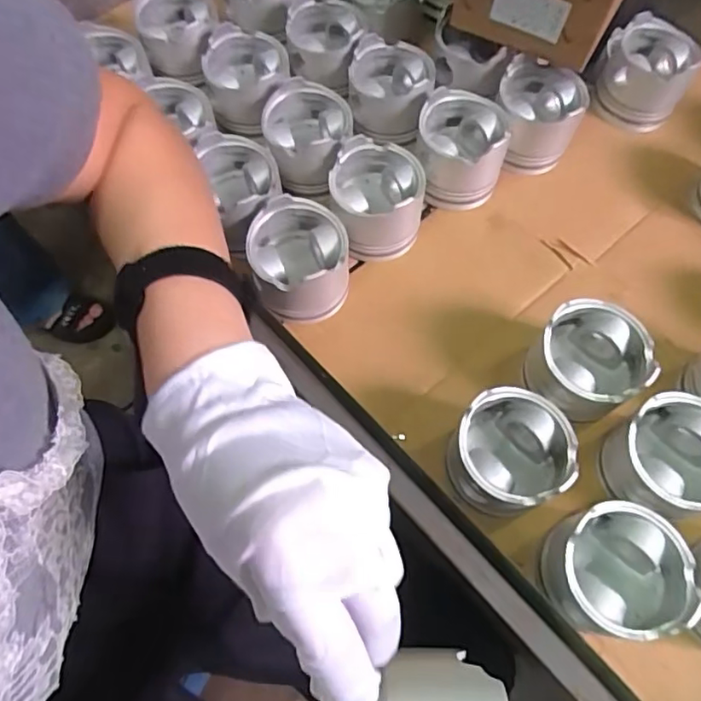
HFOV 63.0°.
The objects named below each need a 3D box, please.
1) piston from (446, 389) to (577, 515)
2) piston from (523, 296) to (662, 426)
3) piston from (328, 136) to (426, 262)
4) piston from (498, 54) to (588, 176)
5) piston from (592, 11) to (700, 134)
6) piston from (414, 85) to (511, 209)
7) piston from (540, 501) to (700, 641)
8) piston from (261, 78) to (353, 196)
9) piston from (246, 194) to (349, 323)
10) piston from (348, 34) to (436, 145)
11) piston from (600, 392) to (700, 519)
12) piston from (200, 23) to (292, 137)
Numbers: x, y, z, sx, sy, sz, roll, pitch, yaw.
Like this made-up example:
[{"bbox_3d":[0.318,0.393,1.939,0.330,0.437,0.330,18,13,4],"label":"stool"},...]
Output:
[{"bbox_3d":[0.130,0.088,0.475,0.089,0.078,0.089,1,66,-2],"label":"piston"},{"bbox_3d":[0.208,0.015,0.508,0.090,0.081,0.089,1,66,-2],"label":"piston"},{"bbox_3d":[0.027,-0.151,0.576,0.089,0.082,0.089,1,66,-2],"label":"piston"},{"bbox_3d":[0.201,-0.253,0.633,0.091,0.081,0.105,16,66,5],"label":"piston"},{"bbox_3d":[0.338,-0.329,0.674,0.114,0.073,0.103,31,68,12],"label":"piston"},{"bbox_3d":[0.115,-0.213,0.610,0.091,0.081,0.094,9,66,2],"label":"piston"},{"bbox_3d":[0.200,0.173,0.442,0.092,0.092,0.094,1,66,-2],"label":"piston"},{"bbox_3d":[-0.046,-0.220,0.605,0.090,0.063,0.104,4,66,0],"label":"piston"},{"bbox_3d":[-0.049,-0.082,0.548,0.091,0.086,0.099,1,66,-2],"label":"piston"},{"bbox_3d":[0.043,-0.286,0.638,0.091,0.066,0.099,11,66,3],"label":"piston"},{"bbox_3d":[0.262,0.087,0.467,0.100,0.066,0.094,1,66,-2],"label":"piston"},{"bbox_3d":[-0.114,-0.299,0.639,0.090,0.062,0.097,1,66,-2],"label":"piston"}]

